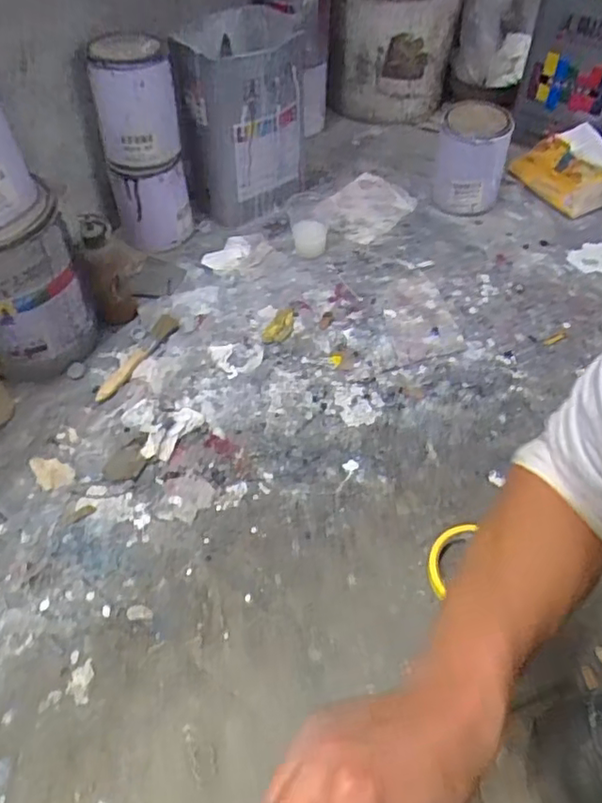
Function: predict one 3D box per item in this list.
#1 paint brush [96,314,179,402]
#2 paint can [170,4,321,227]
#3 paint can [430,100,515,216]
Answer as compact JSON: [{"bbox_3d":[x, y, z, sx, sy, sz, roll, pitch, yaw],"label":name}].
[{"bbox_3d":[-0.210,-0.061,0.813,0.031,0.011,0.159,21,54,16],"label":"paint brush"},{"bbox_3d":[-0.073,-0.424,0.947,0.200,0.260,0.174,-4,52,-4],"label":"paint can"},{"bbox_3d":[0.272,-0.389,0.995,0.106,0.140,0.109,0,51,0],"label":"paint can"}]

